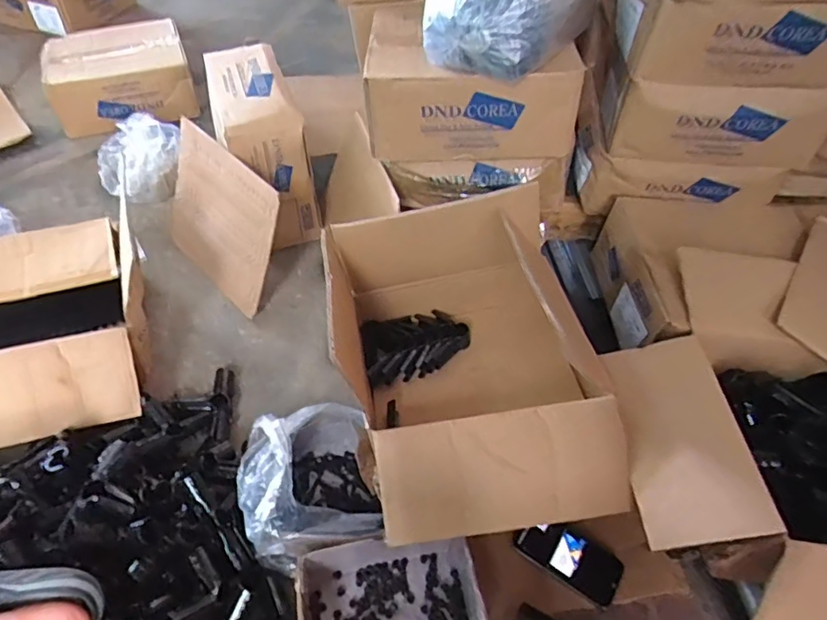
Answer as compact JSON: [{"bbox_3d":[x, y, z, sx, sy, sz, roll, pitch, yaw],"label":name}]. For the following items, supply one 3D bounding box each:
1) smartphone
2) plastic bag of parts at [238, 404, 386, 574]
[{"bbox_3d":[0.213,0.335,0.753,0.142,0.009,0.073,35,58,11],"label":"smartphone"},{"bbox_3d":[-0.141,0.237,0.749,0.167,0.134,0.192,-13,52,-15],"label":"plastic bag of parts"}]

